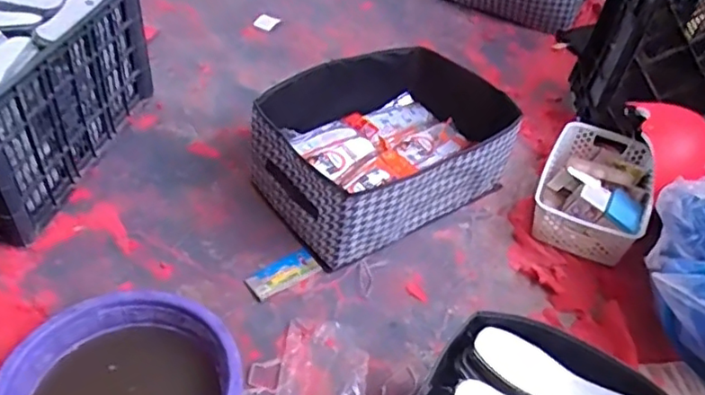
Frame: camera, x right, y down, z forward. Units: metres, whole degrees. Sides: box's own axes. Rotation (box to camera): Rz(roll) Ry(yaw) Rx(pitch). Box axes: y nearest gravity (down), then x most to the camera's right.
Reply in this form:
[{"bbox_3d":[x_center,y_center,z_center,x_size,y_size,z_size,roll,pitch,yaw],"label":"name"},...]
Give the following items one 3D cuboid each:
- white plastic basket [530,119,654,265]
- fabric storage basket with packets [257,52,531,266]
[{"bbox_3d":[0.472,-0.023,1.202,0.197,0.088,0.303,21,46,15],"label":"white plastic basket"},{"bbox_3d":[0.067,-0.099,1.179,0.460,0.187,0.333,-27,54,-29],"label":"fabric storage basket with packets"}]

